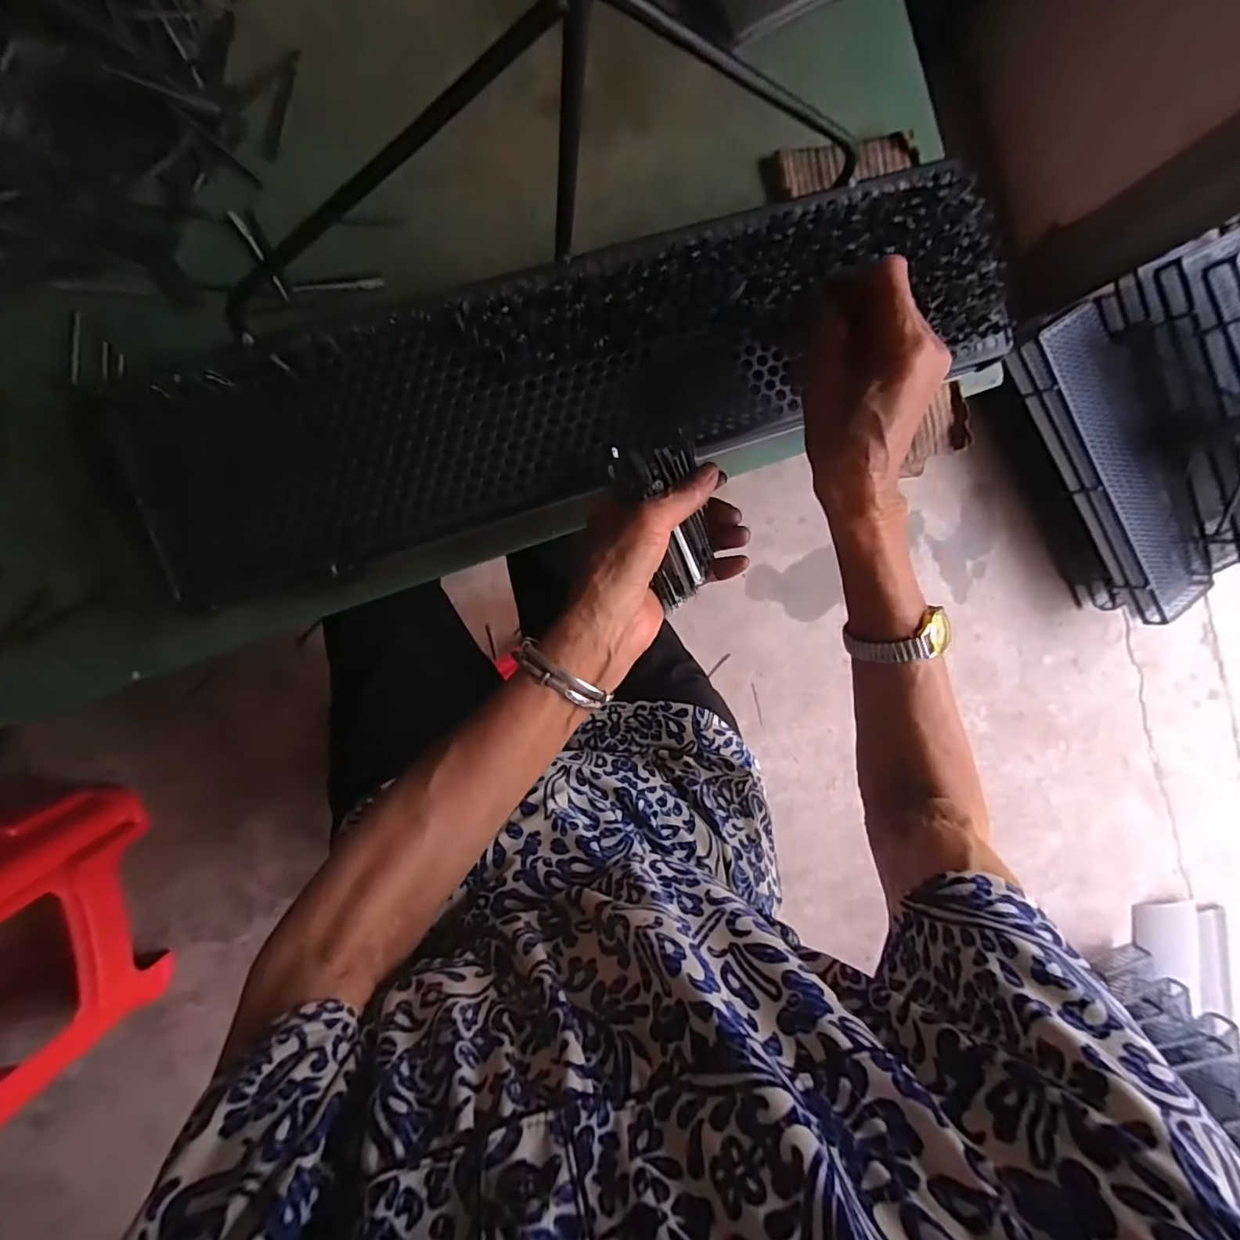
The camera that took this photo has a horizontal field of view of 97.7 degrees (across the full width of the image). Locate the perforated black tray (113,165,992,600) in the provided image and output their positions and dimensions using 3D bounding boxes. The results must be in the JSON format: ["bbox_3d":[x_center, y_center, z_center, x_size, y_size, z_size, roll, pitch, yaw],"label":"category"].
[{"bbox_3d":[-0.021,-0.163,0.365,0.592,0.049,0.145,-21,96,-4],"label":"perforated black tray"}]

